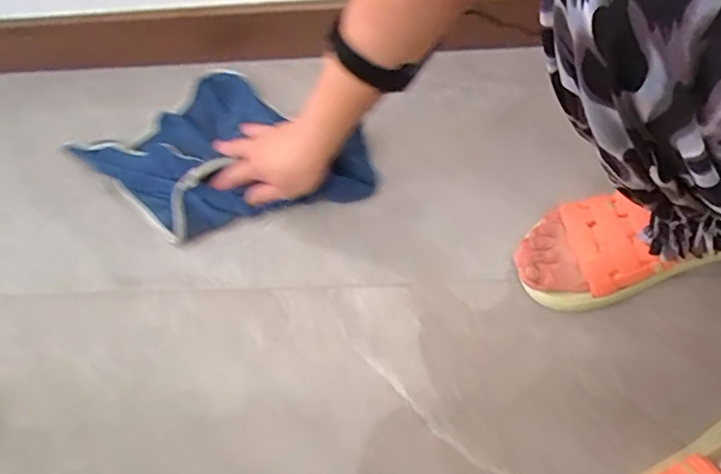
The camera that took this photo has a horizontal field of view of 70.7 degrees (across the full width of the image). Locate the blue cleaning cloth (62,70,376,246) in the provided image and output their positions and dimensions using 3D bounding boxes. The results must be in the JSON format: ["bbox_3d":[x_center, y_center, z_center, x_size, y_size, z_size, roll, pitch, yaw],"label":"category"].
[{"bbox_3d":[-0.155,-0.095,0.595,0.312,0.051,0.228,35,70,18],"label":"blue cleaning cloth"}]

